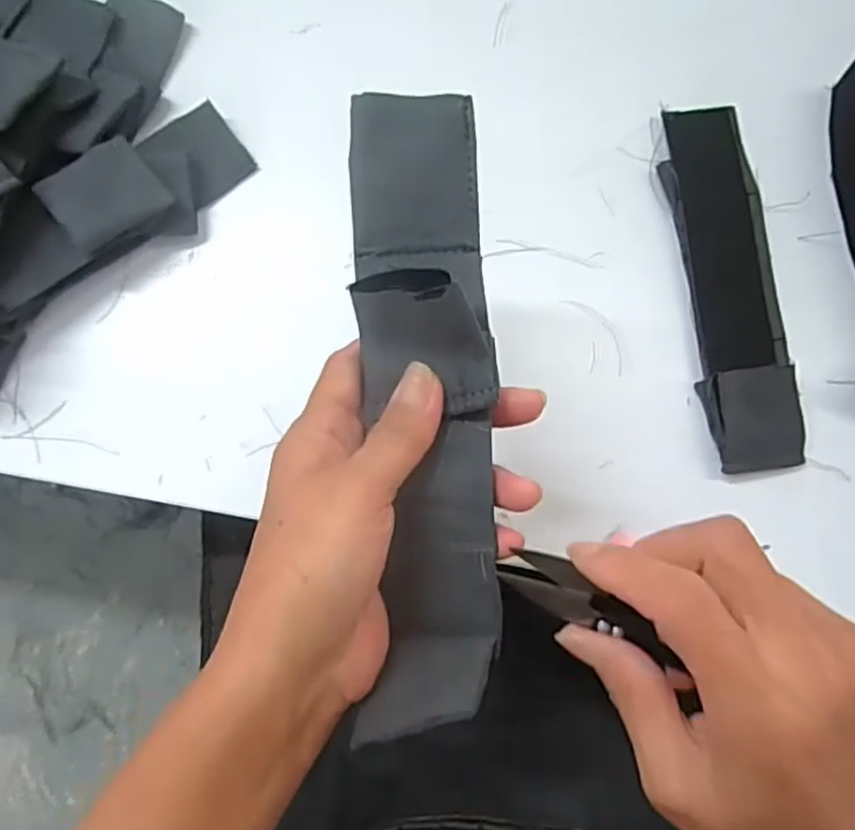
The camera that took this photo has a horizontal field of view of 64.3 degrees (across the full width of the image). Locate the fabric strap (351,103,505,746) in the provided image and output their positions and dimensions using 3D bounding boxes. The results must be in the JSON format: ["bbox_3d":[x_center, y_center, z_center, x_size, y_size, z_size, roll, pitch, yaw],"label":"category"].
[{"bbox_3d":[-0.001,-0.006,0.227,0.045,0.036,0.204,-3,85,-1],"label":"fabric strap"}]

